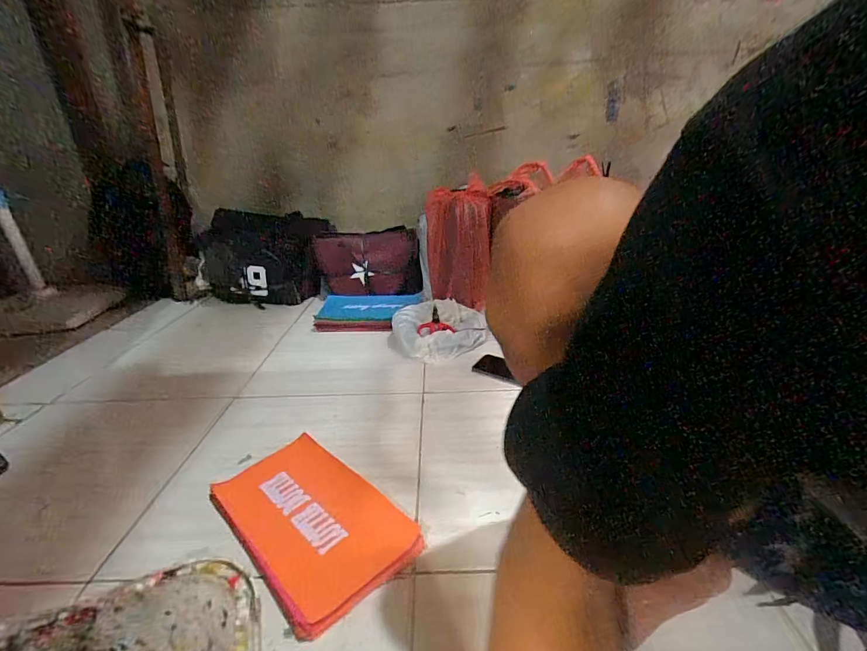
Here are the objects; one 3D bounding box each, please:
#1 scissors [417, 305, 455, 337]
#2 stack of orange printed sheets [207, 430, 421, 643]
[{"bbox_3d":[-0.002,-0.011,1.060,0.088,0.023,0.141,-5,23,-7],"label":"scissors"},{"bbox_3d":[-0.167,0.262,0.564,0.178,0.024,0.291,-22,30,-39],"label":"stack of orange printed sheets"}]

